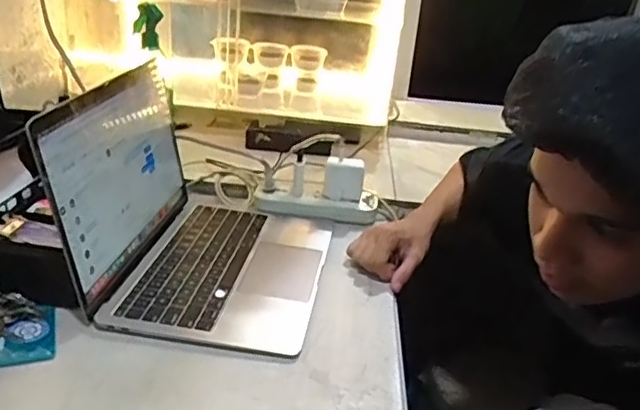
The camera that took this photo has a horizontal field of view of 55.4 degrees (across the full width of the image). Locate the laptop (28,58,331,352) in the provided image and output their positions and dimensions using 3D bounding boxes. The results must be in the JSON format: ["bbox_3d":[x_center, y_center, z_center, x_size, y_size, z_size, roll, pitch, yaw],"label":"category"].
[{"bbox_3d":[-0.116,-0.018,0.715,0.255,0.191,0.337,7,25,6],"label":"laptop"}]

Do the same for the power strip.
[{"bbox_3d":[-0.006,-0.004,0.878,0.177,0.031,0.039,5,25,1],"label":"power strip"}]

